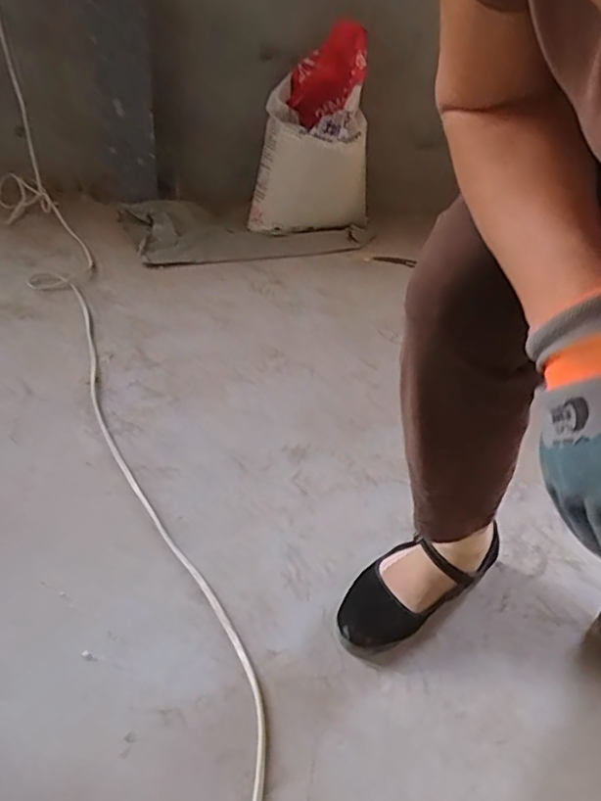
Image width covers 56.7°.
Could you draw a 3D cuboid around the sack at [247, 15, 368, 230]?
[{"bbox_3d":[0.051,-0.764,1.623,0.314,0.481,0.217,11,38,6],"label":"sack"}]

